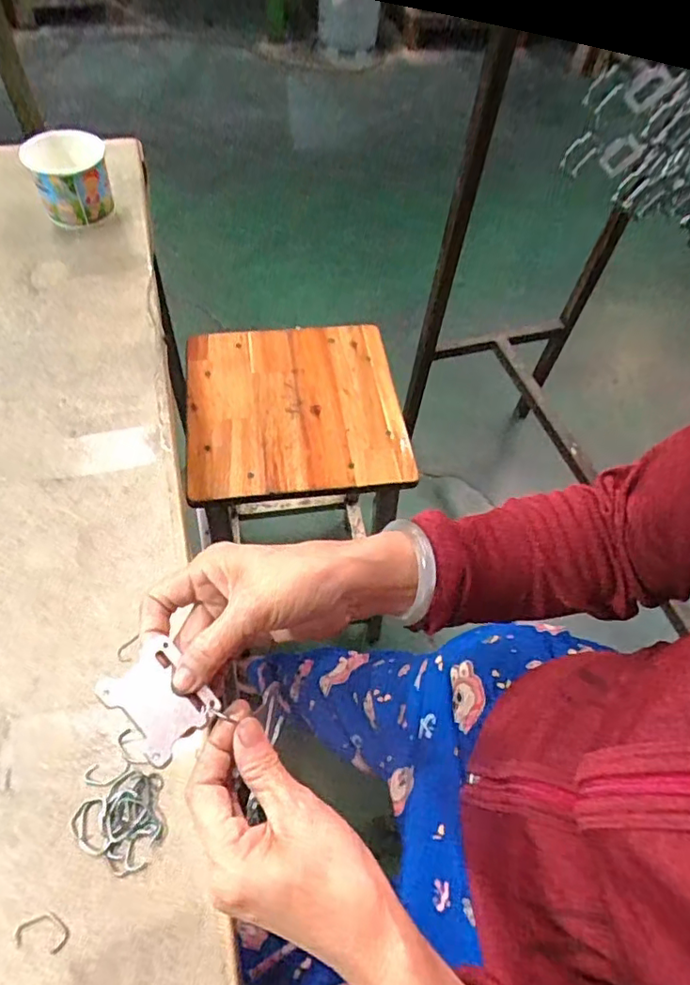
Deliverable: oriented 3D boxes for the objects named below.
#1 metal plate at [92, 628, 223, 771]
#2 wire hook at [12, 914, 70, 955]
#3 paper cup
[{"bbox_3d":[-0.093,0.102,0.286,0.051,0.004,0.042,50,46,2],"label":"metal plate"},{"bbox_3d":[-0.179,0.260,0.337,0.031,0.004,0.018,9,57,2],"label":"wire hook"},{"bbox_3d":[-0.327,-0.375,0.685,0.085,0.080,0.086,2,57,-3],"label":"paper cup"}]

